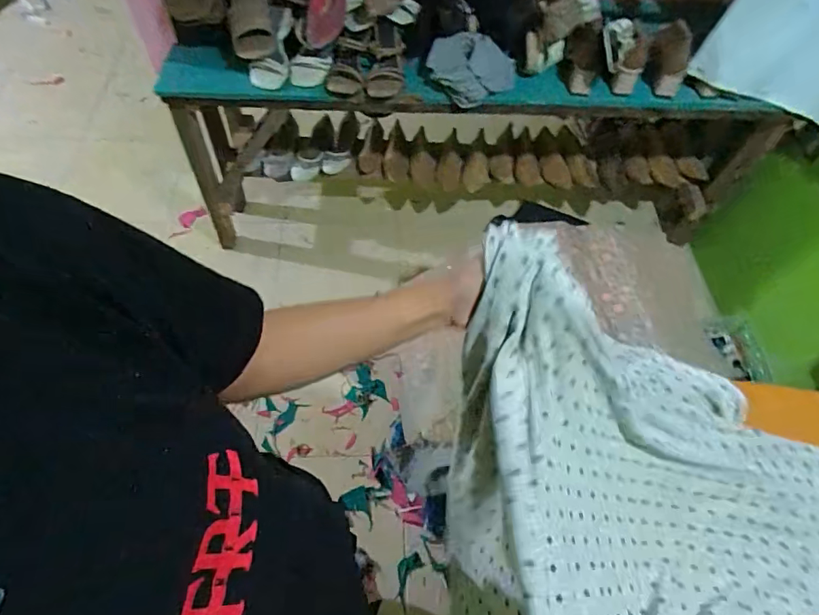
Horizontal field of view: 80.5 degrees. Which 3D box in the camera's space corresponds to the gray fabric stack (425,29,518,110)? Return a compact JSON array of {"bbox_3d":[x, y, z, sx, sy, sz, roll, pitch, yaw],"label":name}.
[{"bbox_3d":[0.142,-0.558,1.143,0.195,0.088,0.164,27,62,12],"label":"gray fabric stack"}]

